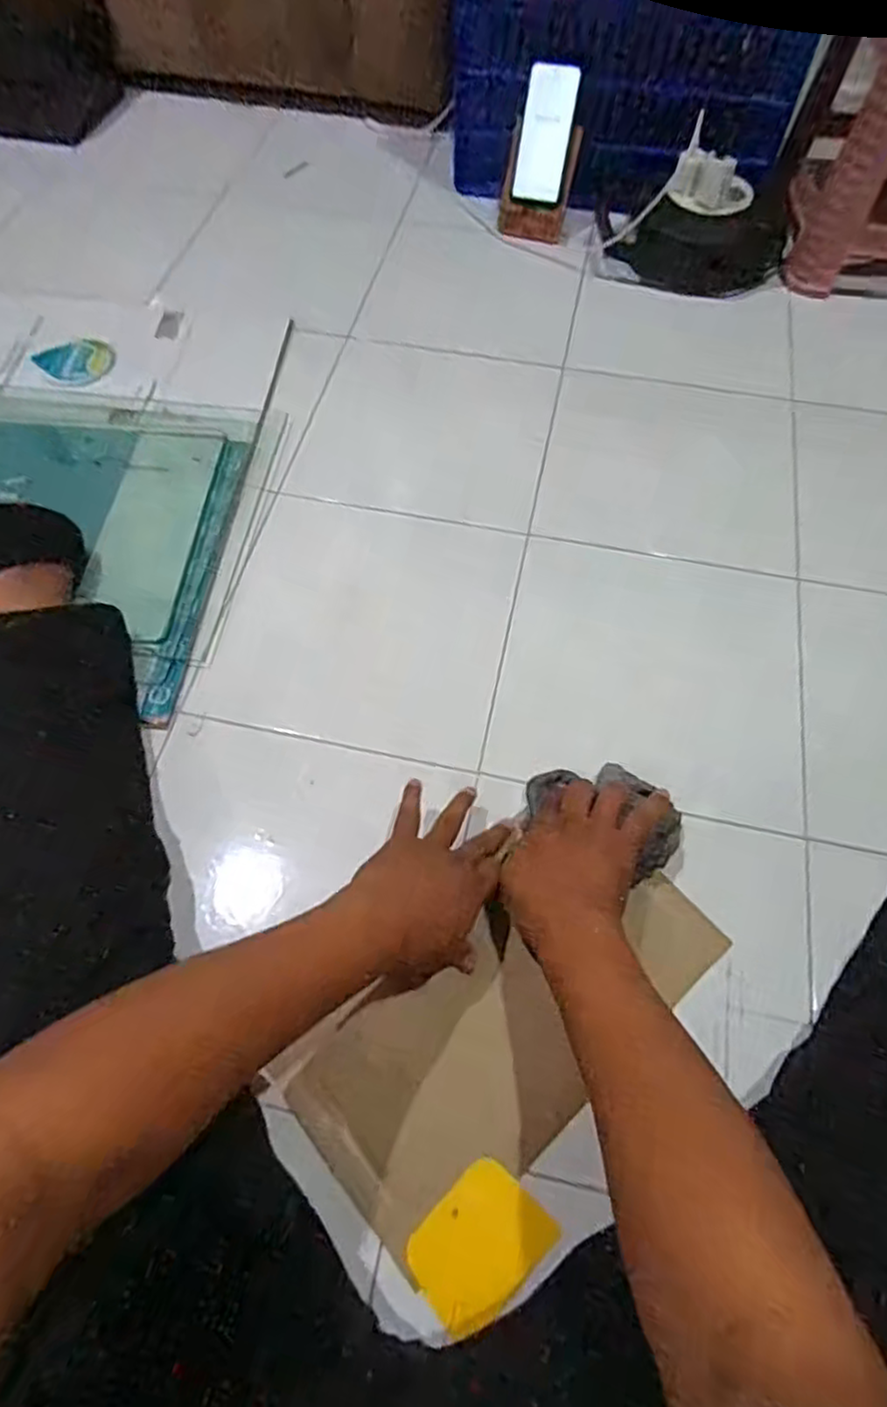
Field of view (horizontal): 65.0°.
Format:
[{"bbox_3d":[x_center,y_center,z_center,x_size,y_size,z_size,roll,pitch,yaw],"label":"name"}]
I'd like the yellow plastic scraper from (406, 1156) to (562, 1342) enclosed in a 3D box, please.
[{"bbox_3d":[0.025,0.377,0.487,0.094,0.004,0.070,-37,67,-21],"label":"yellow plastic scraper"}]

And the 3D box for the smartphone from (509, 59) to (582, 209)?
[{"bbox_3d":[0.143,-0.794,0.977,0.080,0.156,0.008,20,35,16],"label":"smartphone"}]

